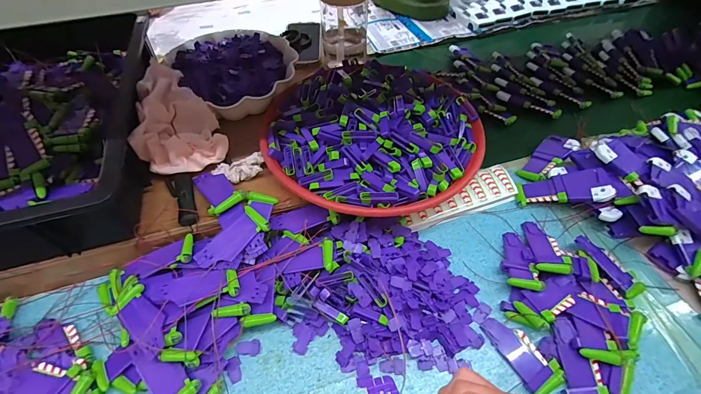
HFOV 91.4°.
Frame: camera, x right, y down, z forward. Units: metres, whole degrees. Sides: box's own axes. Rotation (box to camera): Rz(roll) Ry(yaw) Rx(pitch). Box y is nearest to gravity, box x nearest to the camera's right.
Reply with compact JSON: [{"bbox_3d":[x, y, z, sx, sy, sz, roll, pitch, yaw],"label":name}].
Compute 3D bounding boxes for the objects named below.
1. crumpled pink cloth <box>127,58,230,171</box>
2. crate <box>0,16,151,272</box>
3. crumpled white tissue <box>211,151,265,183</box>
[{"bbox_3d":[-0.252,-0.113,0.484,0.106,0.063,0.160,-25,56,-17],"label":"crumpled pink cloth"},{"bbox_3d":[-0.444,-0.119,0.480,0.306,0.101,0.474,-12,53,-9],"label":"crate"},{"bbox_3d":[-0.155,-0.039,0.471,0.071,0.024,0.036,-8,53,-5],"label":"crumpled white tissue"}]

